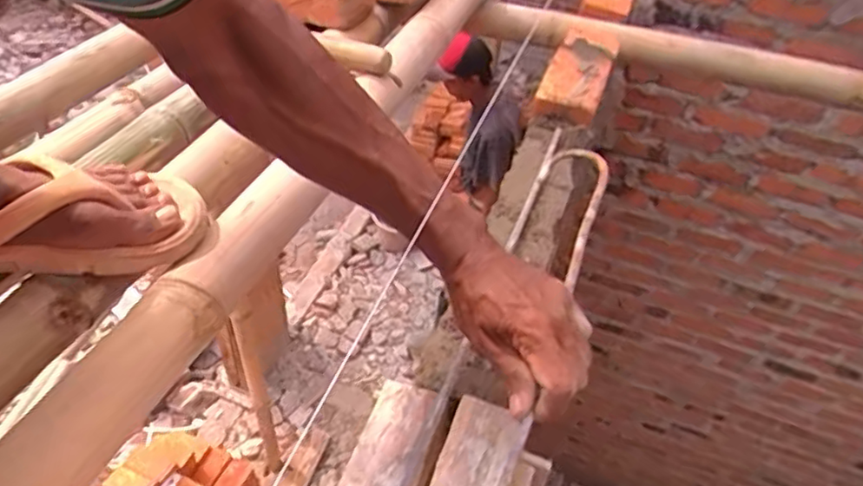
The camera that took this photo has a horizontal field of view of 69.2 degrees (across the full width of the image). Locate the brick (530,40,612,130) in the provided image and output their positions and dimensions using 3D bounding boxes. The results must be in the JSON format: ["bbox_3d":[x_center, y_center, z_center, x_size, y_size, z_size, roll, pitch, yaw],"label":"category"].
[{"bbox_3d":[0.217,-0.253,0.938,0.089,0.044,0.249,19,46,12],"label":"brick"}]

